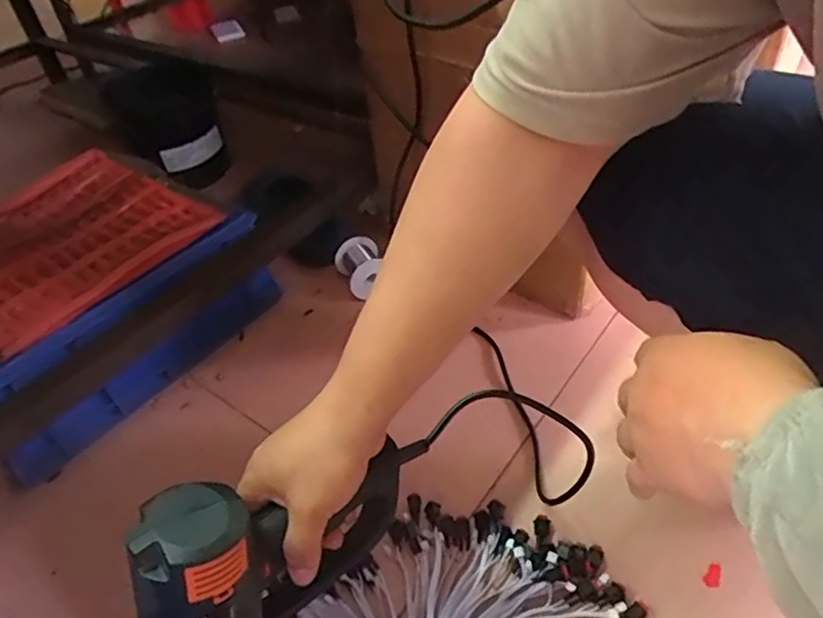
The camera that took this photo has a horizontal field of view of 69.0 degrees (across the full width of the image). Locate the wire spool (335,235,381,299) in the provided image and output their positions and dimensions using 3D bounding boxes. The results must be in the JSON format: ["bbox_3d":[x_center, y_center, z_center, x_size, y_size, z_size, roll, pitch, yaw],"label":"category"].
[{"bbox_3d":[-0.071,-0.057,0.880,0.067,0.061,0.080,-18,44,-11],"label":"wire spool"}]

